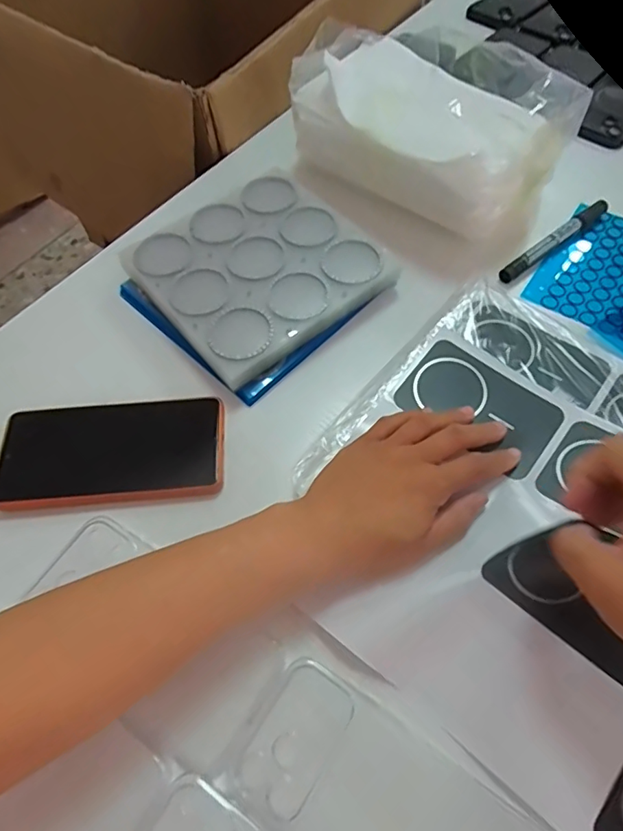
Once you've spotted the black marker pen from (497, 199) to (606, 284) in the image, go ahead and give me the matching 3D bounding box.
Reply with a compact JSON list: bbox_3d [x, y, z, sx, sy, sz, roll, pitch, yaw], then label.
[{"bbox_3d":[0.223,-0.160,0.472,0.138,0.015,0.013,-36,64,-16],"label":"black marker pen"}]

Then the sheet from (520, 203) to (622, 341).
[{"bbox_3d":[0.271,-0.127,0.460,0.114,0.004,0.146,30,65,19],"label":"sheet"}]

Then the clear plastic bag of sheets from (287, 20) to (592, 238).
[{"bbox_3d":[0.098,-0.269,0.476,0.246,0.094,0.152,35,67,21],"label":"clear plastic bag of sheets"}]

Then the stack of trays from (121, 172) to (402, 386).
[{"bbox_3d":[-0.048,-0.128,0.450,0.177,0.031,0.173,-36,64,-16],"label":"stack of trays"}]

